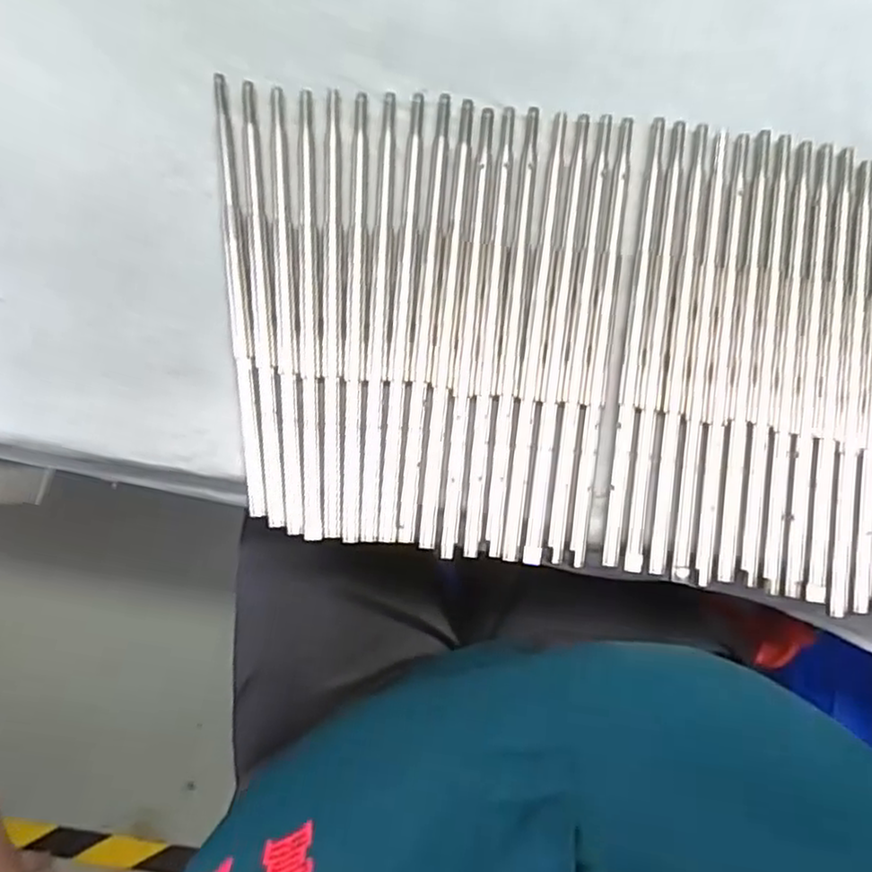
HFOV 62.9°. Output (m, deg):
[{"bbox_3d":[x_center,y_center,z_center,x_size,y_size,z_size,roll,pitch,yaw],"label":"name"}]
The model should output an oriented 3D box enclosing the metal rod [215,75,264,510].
[{"bbox_3d":[-0.092,-0.068,0.332,0.008,0.004,0.208,-6,83,-1],"label":"metal rod"}]

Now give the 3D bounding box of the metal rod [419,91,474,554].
[{"bbox_3d":[0.007,-0.055,0.329,0.007,0.004,0.209,5,83,0],"label":"metal rod"}]

